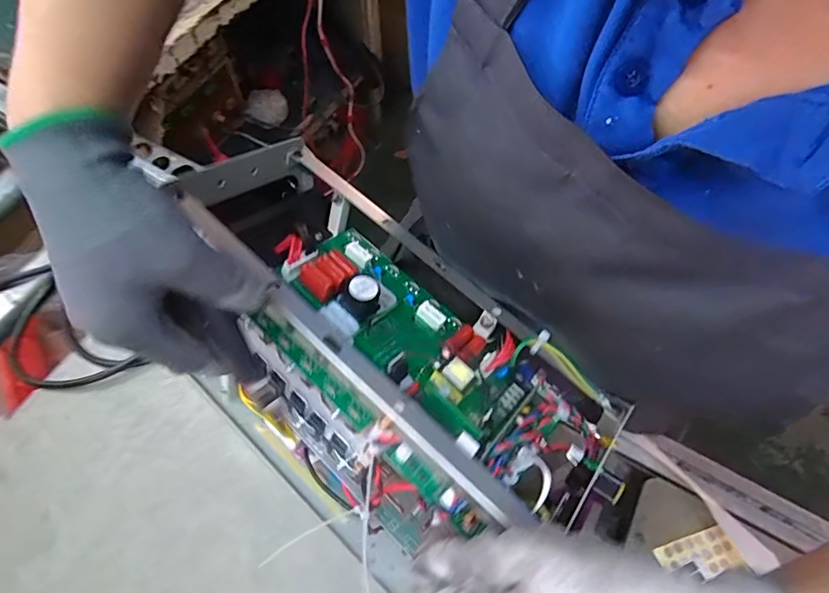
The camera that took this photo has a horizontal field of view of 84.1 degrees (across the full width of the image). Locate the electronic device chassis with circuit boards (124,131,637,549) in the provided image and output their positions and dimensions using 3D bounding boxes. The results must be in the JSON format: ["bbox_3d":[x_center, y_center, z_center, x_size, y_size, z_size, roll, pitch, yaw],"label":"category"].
[{"bbox_3d":[-0.029,0.027,0.321,0.165,0.083,0.338,-41,74,-17],"label":"electronic device chassis with circuit boards"}]

